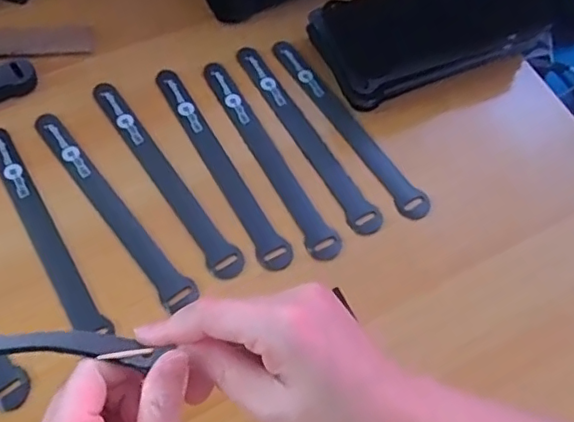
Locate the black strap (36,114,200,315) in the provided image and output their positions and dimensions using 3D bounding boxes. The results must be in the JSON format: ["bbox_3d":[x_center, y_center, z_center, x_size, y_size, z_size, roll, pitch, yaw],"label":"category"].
[{"bbox_3d":[-0.132,-0.007,0.433,0.024,0.004,0.193,-34,69,-17],"label":"black strap"}]

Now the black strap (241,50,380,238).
[{"bbox_3d":[0.015,-0.064,0.475,0.024,0.005,0.200,-26,67,-17],"label":"black strap"}]

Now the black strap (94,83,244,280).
[{"bbox_3d":[-0.095,-0.029,0.448,0.024,0.004,0.198,-31,68,-16],"label":"black strap"}]

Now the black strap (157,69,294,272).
[{"bbox_3d":[-0.053,-0.039,0.455,0.024,0.004,0.200,-26,67,-13],"label":"black strap"}]

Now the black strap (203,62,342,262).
[{"bbox_3d":[-0.016,-0.046,0.465,0.025,0.006,0.197,-24,67,-14],"label":"black strap"}]

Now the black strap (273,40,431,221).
[{"bbox_3d":[0.050,-0.074,0.481,0.023,0.007,0.200,-31,68,-10],"label":"black strap"}]

